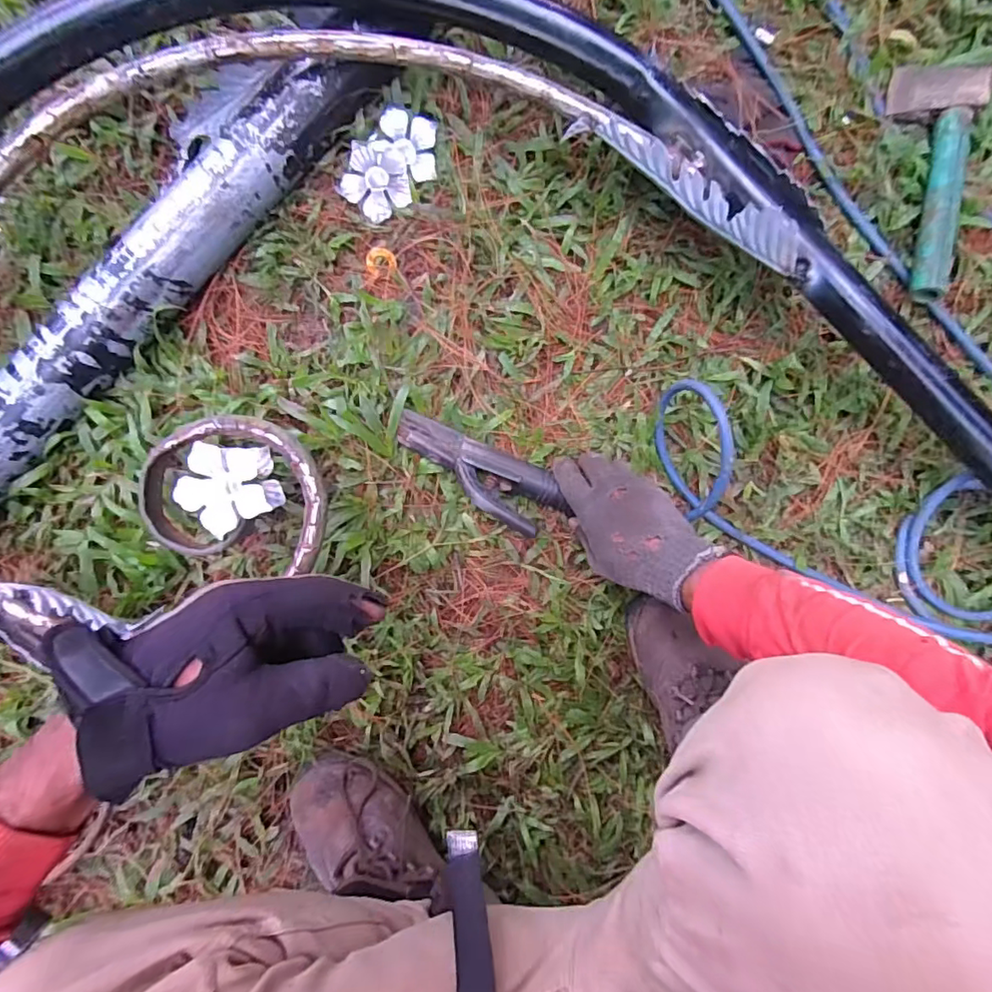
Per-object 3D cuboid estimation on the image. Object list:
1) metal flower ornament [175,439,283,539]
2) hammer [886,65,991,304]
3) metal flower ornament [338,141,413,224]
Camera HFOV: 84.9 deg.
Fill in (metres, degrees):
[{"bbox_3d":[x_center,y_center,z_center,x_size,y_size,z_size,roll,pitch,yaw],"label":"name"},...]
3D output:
[{"bbox_3d":[-0.238,-0.006,0.483,0.072,0.045,0.076,0,87,-4],"label":"metal flower ornament"},{"bbox_3d":[0.477,-0.347,0.587,0.091,0.041,0.270,8,87,-4],"label":"hammer"},{"bbox_3d":[-0.125,-0.335,0.577,0.070,0.009,0.076,19,89,-2],"label":"metal flower ornament"}]

